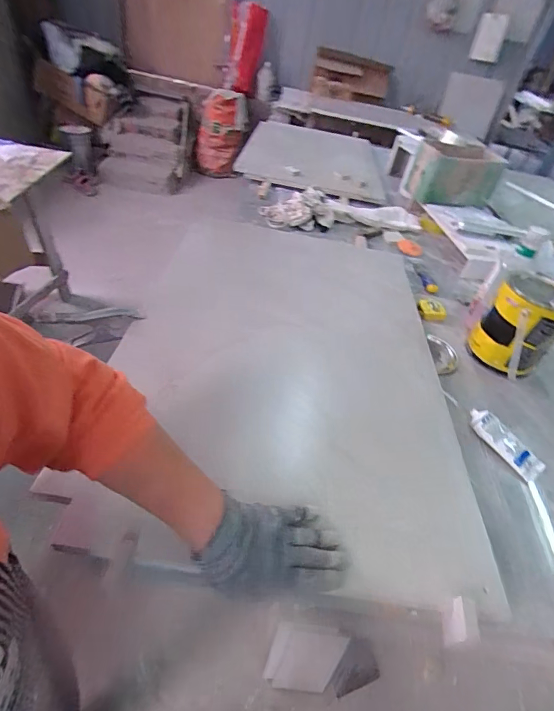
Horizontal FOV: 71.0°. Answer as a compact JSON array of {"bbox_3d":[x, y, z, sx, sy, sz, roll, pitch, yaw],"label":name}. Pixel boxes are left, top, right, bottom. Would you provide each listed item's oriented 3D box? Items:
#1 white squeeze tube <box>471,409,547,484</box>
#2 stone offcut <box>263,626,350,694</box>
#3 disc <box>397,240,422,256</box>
[{"bbox_3d":[0.388,0.149,0.662,0.057,0.025,0.135,-27,66,-33],"label":"white squeeze tube"},{"bbox_3d":[0.083,0.853,1.090,0.214,0.009,0.141,6,63,3],"label":"stone offcut"},{"bbox_3d":[0.410,-0.335,1.203,0.076,0.011,0.094,24,44,13],"label":"disc"}]

